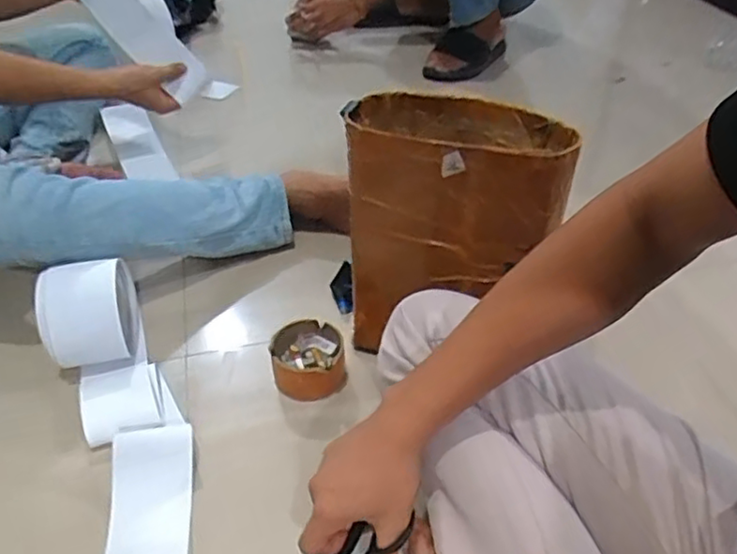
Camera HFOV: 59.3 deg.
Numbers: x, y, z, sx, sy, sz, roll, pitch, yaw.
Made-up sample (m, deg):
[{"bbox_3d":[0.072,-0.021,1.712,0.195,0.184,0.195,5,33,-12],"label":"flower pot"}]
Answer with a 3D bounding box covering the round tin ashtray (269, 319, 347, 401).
[{"bbox_3d":[-0.068,0.099,0.739,0.079,0.061,0.086,0,40,0],"label":"round tin ashtray"}]

